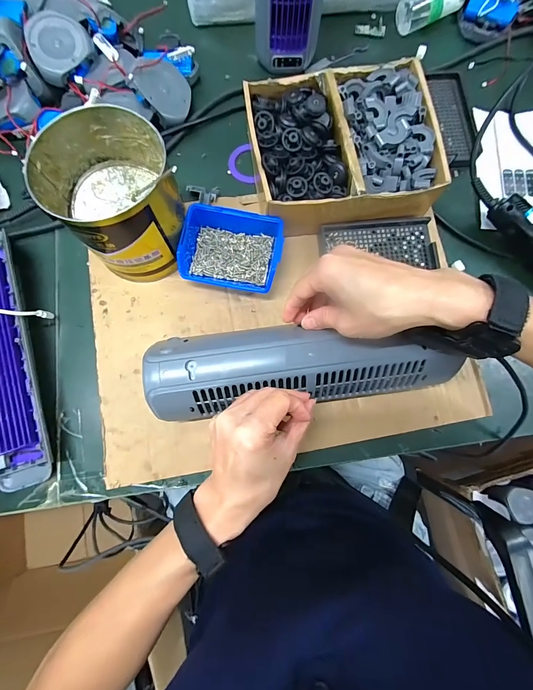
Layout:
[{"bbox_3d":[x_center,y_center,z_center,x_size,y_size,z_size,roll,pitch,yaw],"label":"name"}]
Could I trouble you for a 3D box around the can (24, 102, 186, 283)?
[{"bbox_3d":[-0.148,-0.150,0.329,0.119,0.100,0.126,0,79,-2],"label":"can"}]

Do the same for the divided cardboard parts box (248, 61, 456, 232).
[{"bbox_3d":[0.086,-0.233,0.376,0.213,0.062,0.178,-10,79,-3],"label":"divided cardboard parts box"}]

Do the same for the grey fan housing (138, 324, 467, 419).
[{"bbox_3d":[0.037,0.024,0.303,0.291,0.052,0.078,-2,82,-3],"label":"grey fan housing"}]

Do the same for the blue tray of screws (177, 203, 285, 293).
[{"bbox_3d":[-0.040,-0.110,0.364,0.109,0.036,0.082,12,79,1],"label":"blue tray of screws"}]

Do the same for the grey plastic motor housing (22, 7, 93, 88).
[{"bbox_3d":[-0.273,-0.388,0.411,0.074,0.027,0.081,41,88,-11],"label":"grey plastic motor housing"}]

